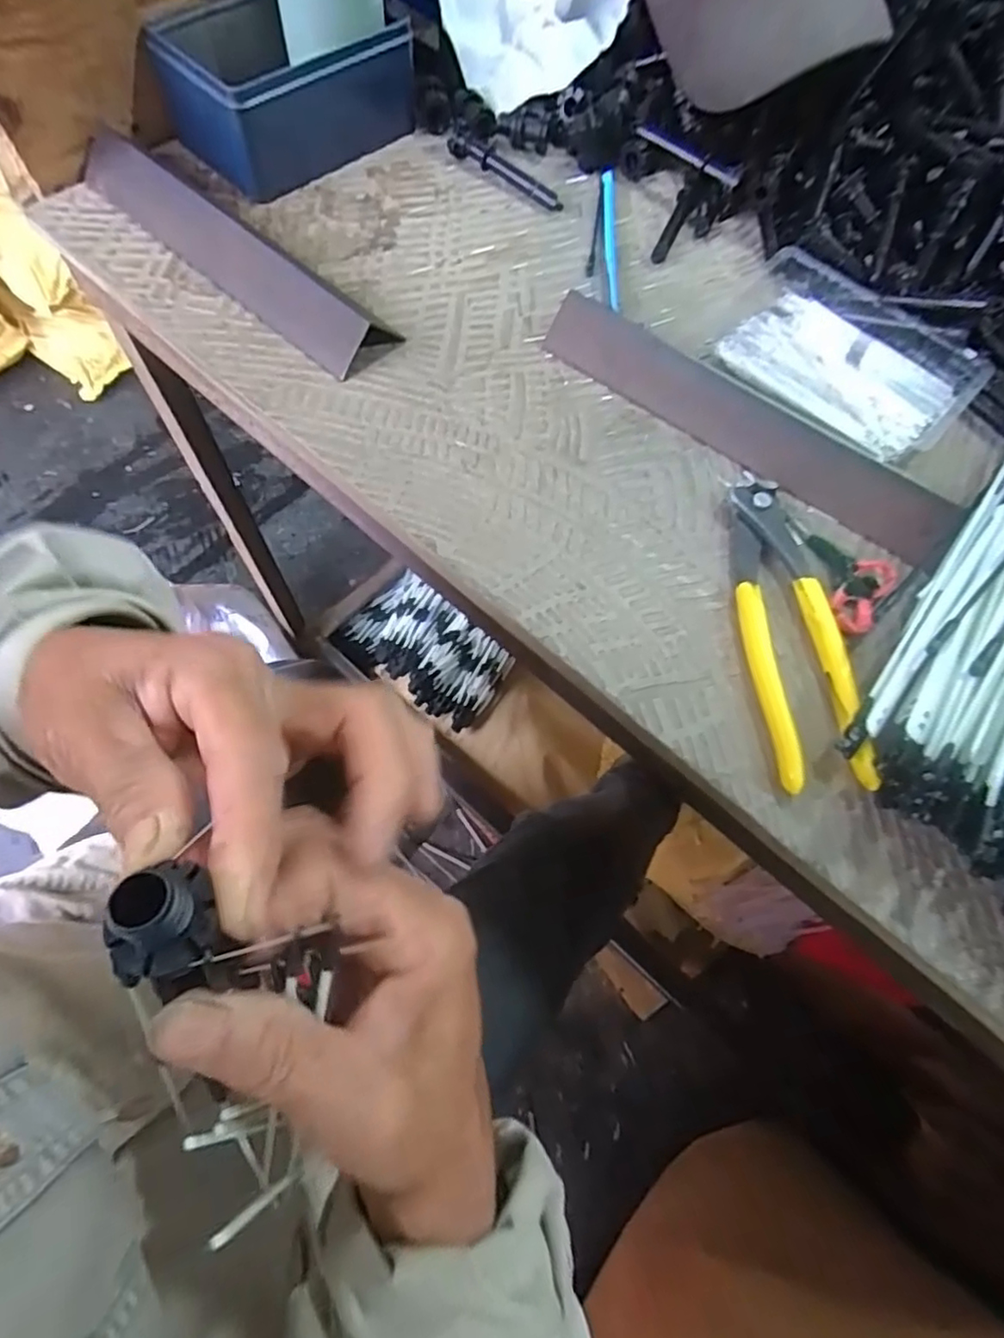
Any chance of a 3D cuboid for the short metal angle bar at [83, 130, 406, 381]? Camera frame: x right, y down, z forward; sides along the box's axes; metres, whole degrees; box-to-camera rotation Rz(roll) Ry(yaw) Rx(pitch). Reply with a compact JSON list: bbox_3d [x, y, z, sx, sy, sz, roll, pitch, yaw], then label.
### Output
[{"bbox_3d":[-0.164,-0.254,0.388,0.235,0.027,0.040,40,70,13],"label":"short metal angle bar"}]

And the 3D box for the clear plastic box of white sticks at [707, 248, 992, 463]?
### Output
[{"bbox_3d":[0.207,-0.188,0.392,0.141,0.018,0.102,39,70,13],"label":"clear plastic box of white sticks"}]

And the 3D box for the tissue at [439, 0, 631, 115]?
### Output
[{"bbox_3d":[0.017,-0.483,0.469,0.128,0.074,0.151,-14,68,-9],"label":"tissue"}]

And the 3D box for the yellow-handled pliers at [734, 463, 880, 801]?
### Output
[{"bbox_3d":[0.142,-0.024,0.323,0.043,0.014,0.164,-1,67,-4],"label":"yellow-handled pliers"}]

